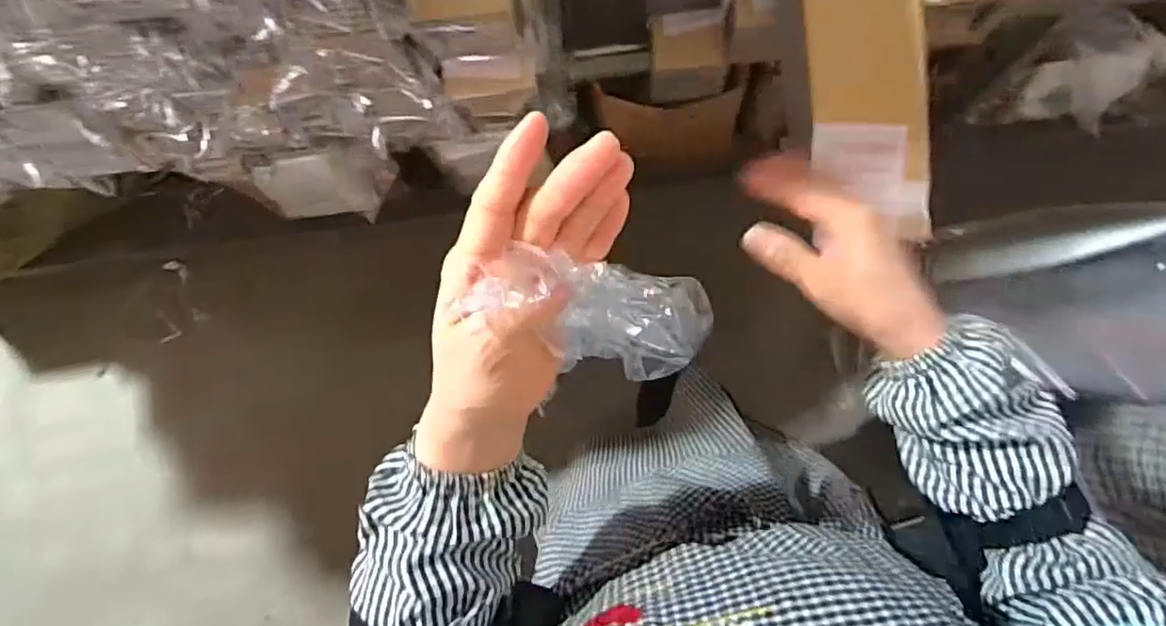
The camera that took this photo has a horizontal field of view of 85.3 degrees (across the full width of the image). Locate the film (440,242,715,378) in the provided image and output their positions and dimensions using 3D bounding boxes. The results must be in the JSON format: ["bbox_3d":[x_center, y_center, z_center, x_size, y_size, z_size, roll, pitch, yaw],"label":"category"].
[{"bbox_3d":[0.016,-0.001,0.346,0.034,0.159,0.059,3,79,47],"label":"film"}]

